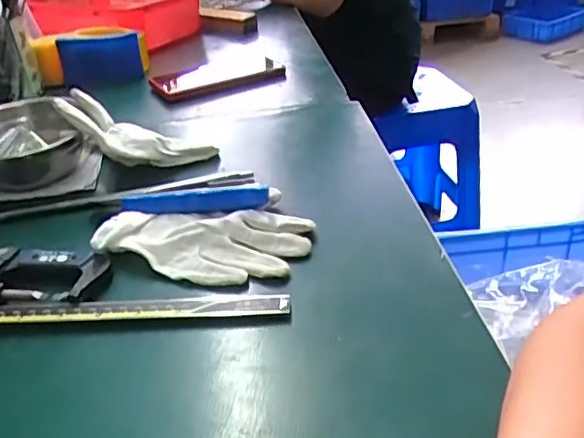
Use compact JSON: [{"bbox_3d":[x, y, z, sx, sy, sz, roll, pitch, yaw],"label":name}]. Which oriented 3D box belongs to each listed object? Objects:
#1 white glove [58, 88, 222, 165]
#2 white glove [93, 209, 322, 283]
[{"bbox_3d":[-0.141,-0.070,0.527,0.137,0.032,0.050,21,29,-18],"label":"white glove"},{"bbox_3d":[-0.062,0.015,0.431,0.143,0.023,0.077,5,33,14],"label":"white glove"}]

